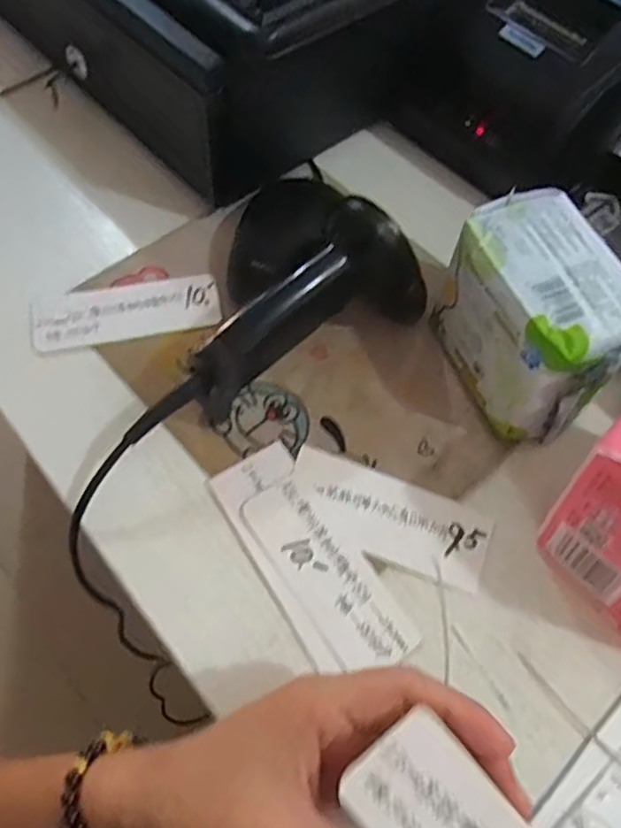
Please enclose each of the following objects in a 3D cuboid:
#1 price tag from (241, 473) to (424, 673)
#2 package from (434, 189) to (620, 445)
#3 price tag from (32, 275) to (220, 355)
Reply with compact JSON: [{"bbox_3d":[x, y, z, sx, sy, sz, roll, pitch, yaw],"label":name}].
[{"bbox_3d":[0.009,0.078,0.326,0.040,0.005,0.104,-31,67,-18],"label":"price tag"},{"bbox_3d":[0.118,-0.047,0.357,0.070,0.086,0.110,-17,64,-12],"label":"package"},{"bbox_3d":[-0.112,-0.064,0.402,0.111,0.005,0.044,-13,62,-11],"label":"price tag"}]

